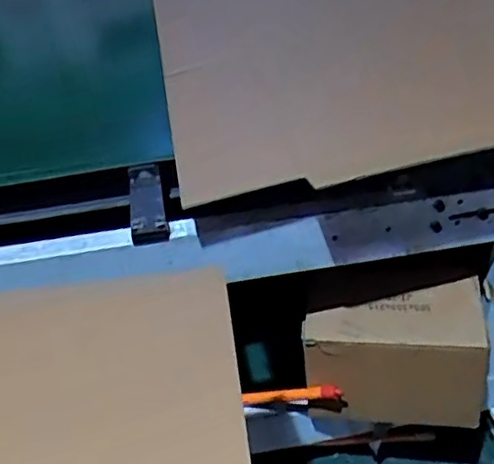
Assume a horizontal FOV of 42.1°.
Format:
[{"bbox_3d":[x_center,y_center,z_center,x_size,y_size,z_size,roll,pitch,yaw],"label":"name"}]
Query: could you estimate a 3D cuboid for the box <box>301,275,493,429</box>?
[{"bbox_3d":[0.315,0.278,1.380,0.376,0.246,0.153,-3,35,2],"label":"box"}]

